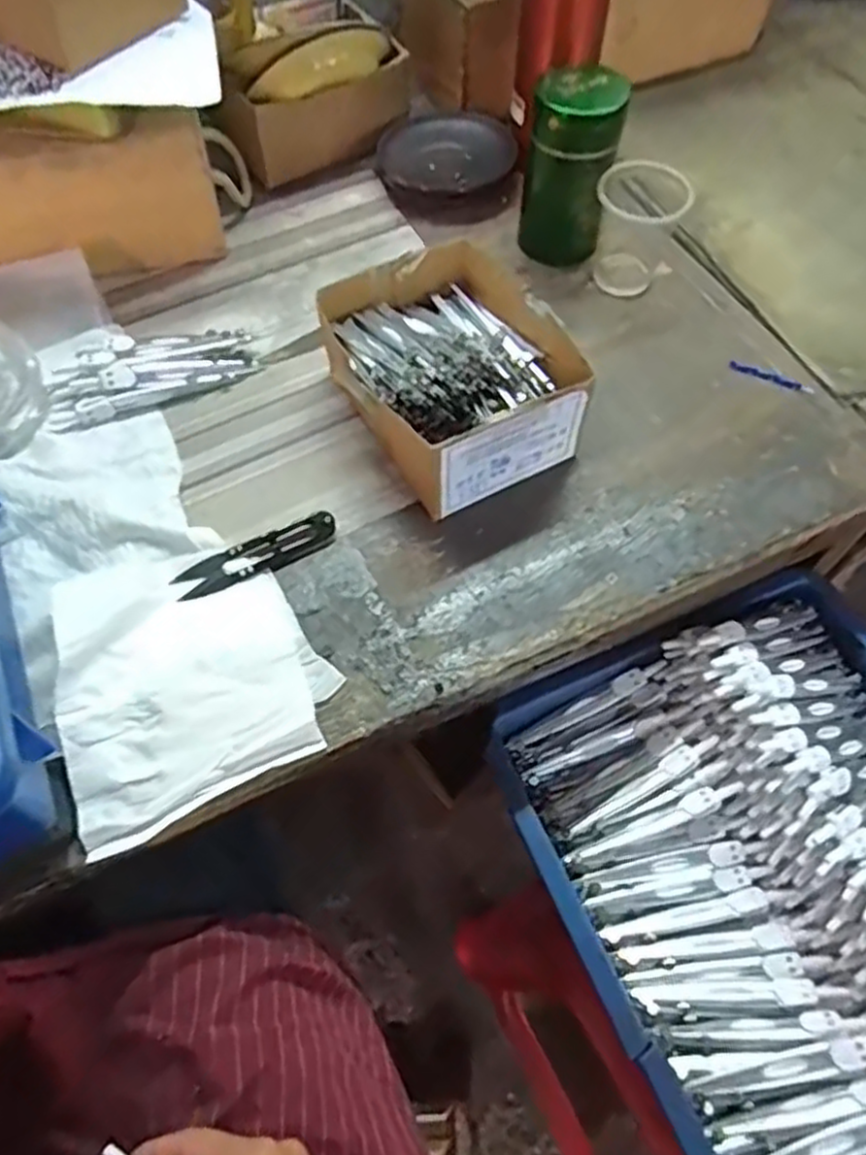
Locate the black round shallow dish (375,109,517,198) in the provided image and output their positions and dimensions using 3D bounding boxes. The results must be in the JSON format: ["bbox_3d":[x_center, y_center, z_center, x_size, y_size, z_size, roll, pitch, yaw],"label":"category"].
[{"bbox_3d":[0.012,-0.358,0.625,0.109,0.028,0.115,-20,62,-11],"label":"black round shallow dish"}]

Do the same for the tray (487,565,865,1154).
[{"bbox_3d":[0.243,0.216,0.429,0.293,0.075,0.414,-21,62,-12],"label":"tray"}]

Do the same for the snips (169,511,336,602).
[{"bbox_3d":[-0.107,-0.014,0.443,0.100,0.010,0.021,-27,64,-15],"label":"snips"}]

